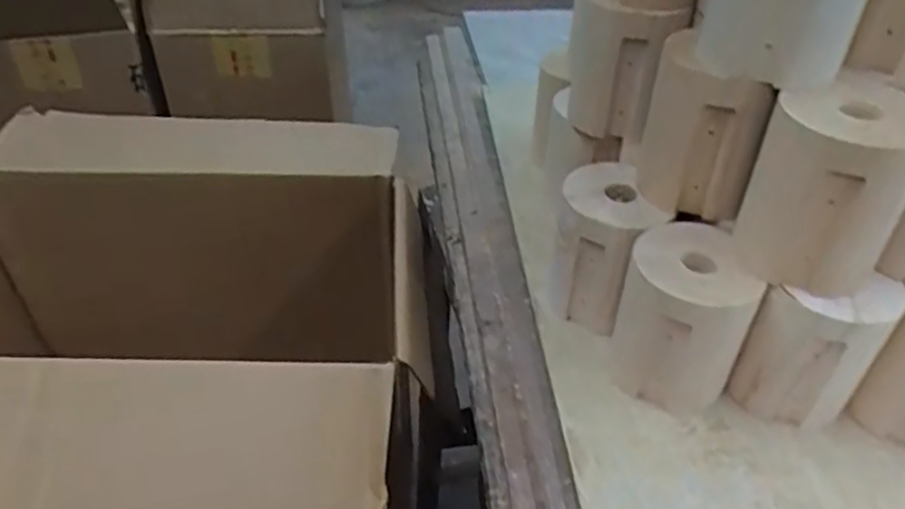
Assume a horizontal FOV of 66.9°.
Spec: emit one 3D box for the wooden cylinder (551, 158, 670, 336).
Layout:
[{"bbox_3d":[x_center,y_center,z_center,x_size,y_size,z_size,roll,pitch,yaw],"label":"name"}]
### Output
[{"bbox_3d":[0.112,-0.003,0.503,0.072,0.108,0.081,19,43,20],"label":"wooden cylinder"}]

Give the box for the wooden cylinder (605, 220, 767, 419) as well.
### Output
[{"bbox_3d":[0.151,0.042,0.451,0.080,0.101,0.080,19,43,20],"label":"wooden cylinder"}]

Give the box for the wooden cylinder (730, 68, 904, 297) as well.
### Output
[{"bbox_3d":[0.218,-0.040,0.394,0.082,0.103,0.080,26,46,27],"label":"wooden cylinder"}]

